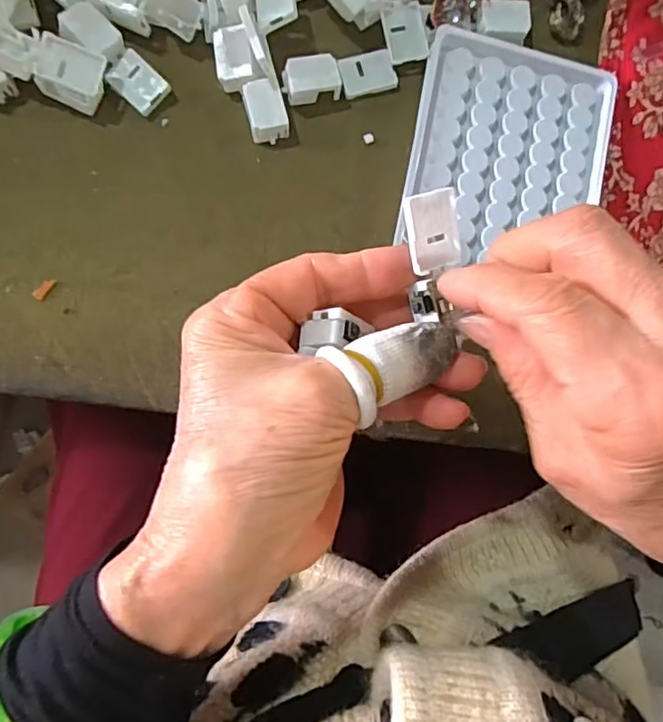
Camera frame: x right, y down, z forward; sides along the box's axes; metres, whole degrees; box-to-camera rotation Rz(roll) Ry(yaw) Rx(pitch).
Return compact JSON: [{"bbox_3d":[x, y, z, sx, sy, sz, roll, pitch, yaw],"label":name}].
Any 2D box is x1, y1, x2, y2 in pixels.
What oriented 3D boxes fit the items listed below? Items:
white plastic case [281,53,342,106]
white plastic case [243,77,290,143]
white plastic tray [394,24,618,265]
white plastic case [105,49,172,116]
[{"bbox_3d":[-0.010,-0.135,0.281,0.027,0.012,0.019,-13,87,-5],"label":"white plastic case"},{"bbox_3d":[-0.031,-0.119,0.277,0.018,0.012,0.026,-14,87,-5],"label":"white plastic case"},{"bbox_3d":[0.087,-0.101,0.283,0.094,0.008,0.106,12,85,-4],"label":"white plastic tray"},{"bbox_3d":[-0.091,-0.132,0.277,0.025,0.008,0.020,41,84,-1],"label":"white plastic case"}]

